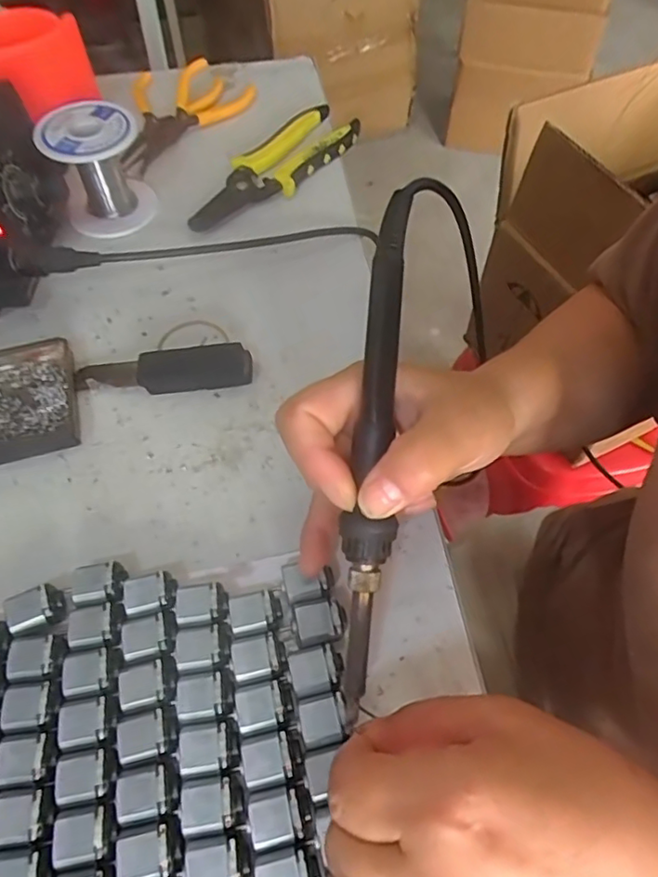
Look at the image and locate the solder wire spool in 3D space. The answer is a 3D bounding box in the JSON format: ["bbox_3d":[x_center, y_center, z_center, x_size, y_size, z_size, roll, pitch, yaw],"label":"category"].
[{"bbox_3d":[-0.160,-0.188,0.412,0.061,0.069,0.061,1,57,-1],"label":"solder wire spool"}]

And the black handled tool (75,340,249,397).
[{"bbox_3d":[-0.097,-0.041,0.343,0.103,0.022,0.020,1,57,0],"label":"black handled tool"}]

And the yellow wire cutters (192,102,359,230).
[{"bbox_3d":[-0.041,-0.203,0.449,0.052,0.023,0.164,34,65,19],"label":"yellow wire cutters"}]

